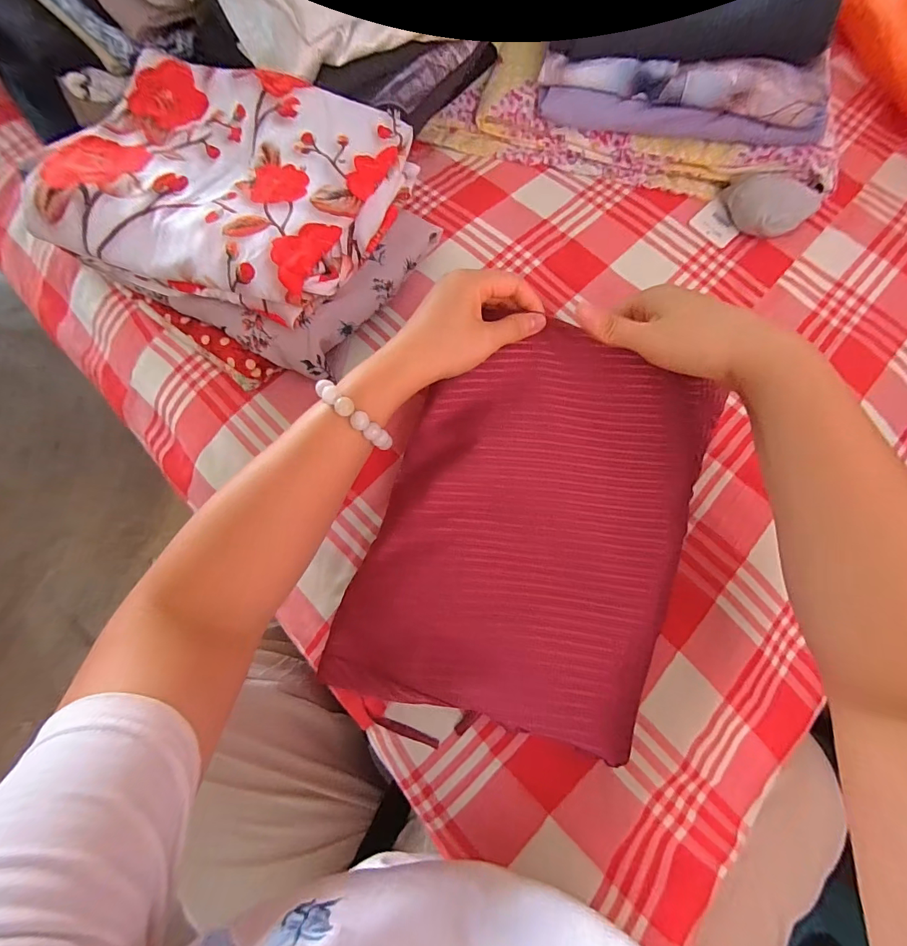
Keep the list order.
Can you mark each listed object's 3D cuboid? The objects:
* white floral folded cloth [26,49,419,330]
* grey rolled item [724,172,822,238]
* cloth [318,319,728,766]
[{"bbox_3d":[-0.217,-0.274,0.387,0.306,0.057,0.224,21,73,8],"label":"white floral folded cloth"},{"bbox_3d":[0.354,-0.297,0.451,0.097,0.038,0.066,12,71,5],"label":"grey rolled item"},{"bbox_3d":[0.063,0.034,0.312,0.221,0.048,0.309,20,72,8],"label":"cloth"}]

